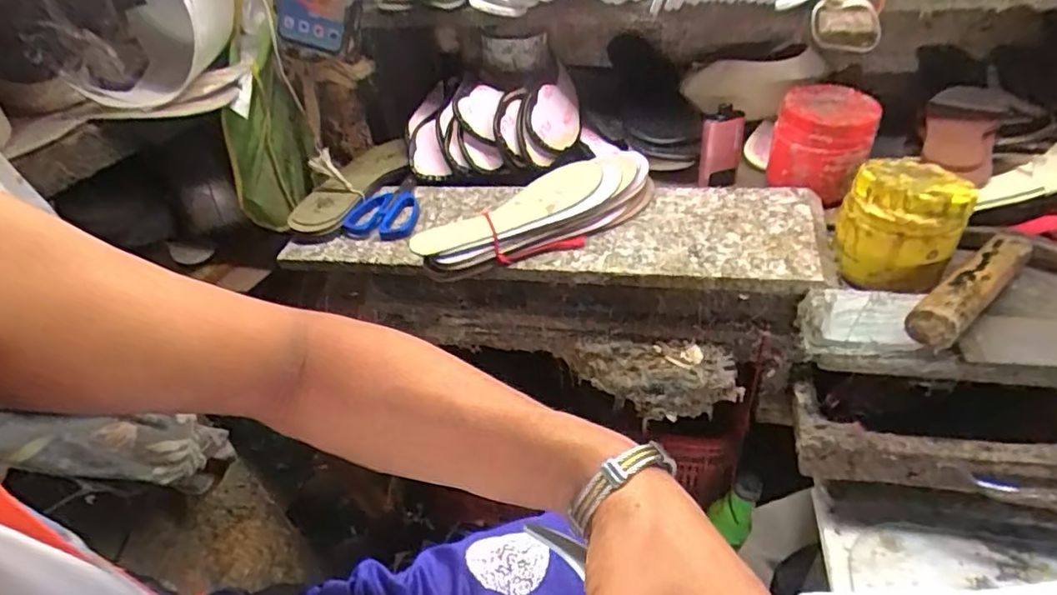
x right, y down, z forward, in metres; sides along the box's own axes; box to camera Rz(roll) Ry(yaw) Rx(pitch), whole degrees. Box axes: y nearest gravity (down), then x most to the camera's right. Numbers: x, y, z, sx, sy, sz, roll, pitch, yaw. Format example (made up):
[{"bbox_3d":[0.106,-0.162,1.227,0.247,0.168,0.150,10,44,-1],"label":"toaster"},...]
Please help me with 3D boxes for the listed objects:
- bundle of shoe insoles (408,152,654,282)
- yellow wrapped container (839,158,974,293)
[{"bbox_3d":[0.019,-0.088,0.630,0.281,0.041,0.097,-26,43,-21],"label":"bundle of shoe insoles"},{"bbox_3d":[0.338,-0.067,0.540,0.092,0.095,0.092,22,48,31],"label":"yellow wrapped container"}]

